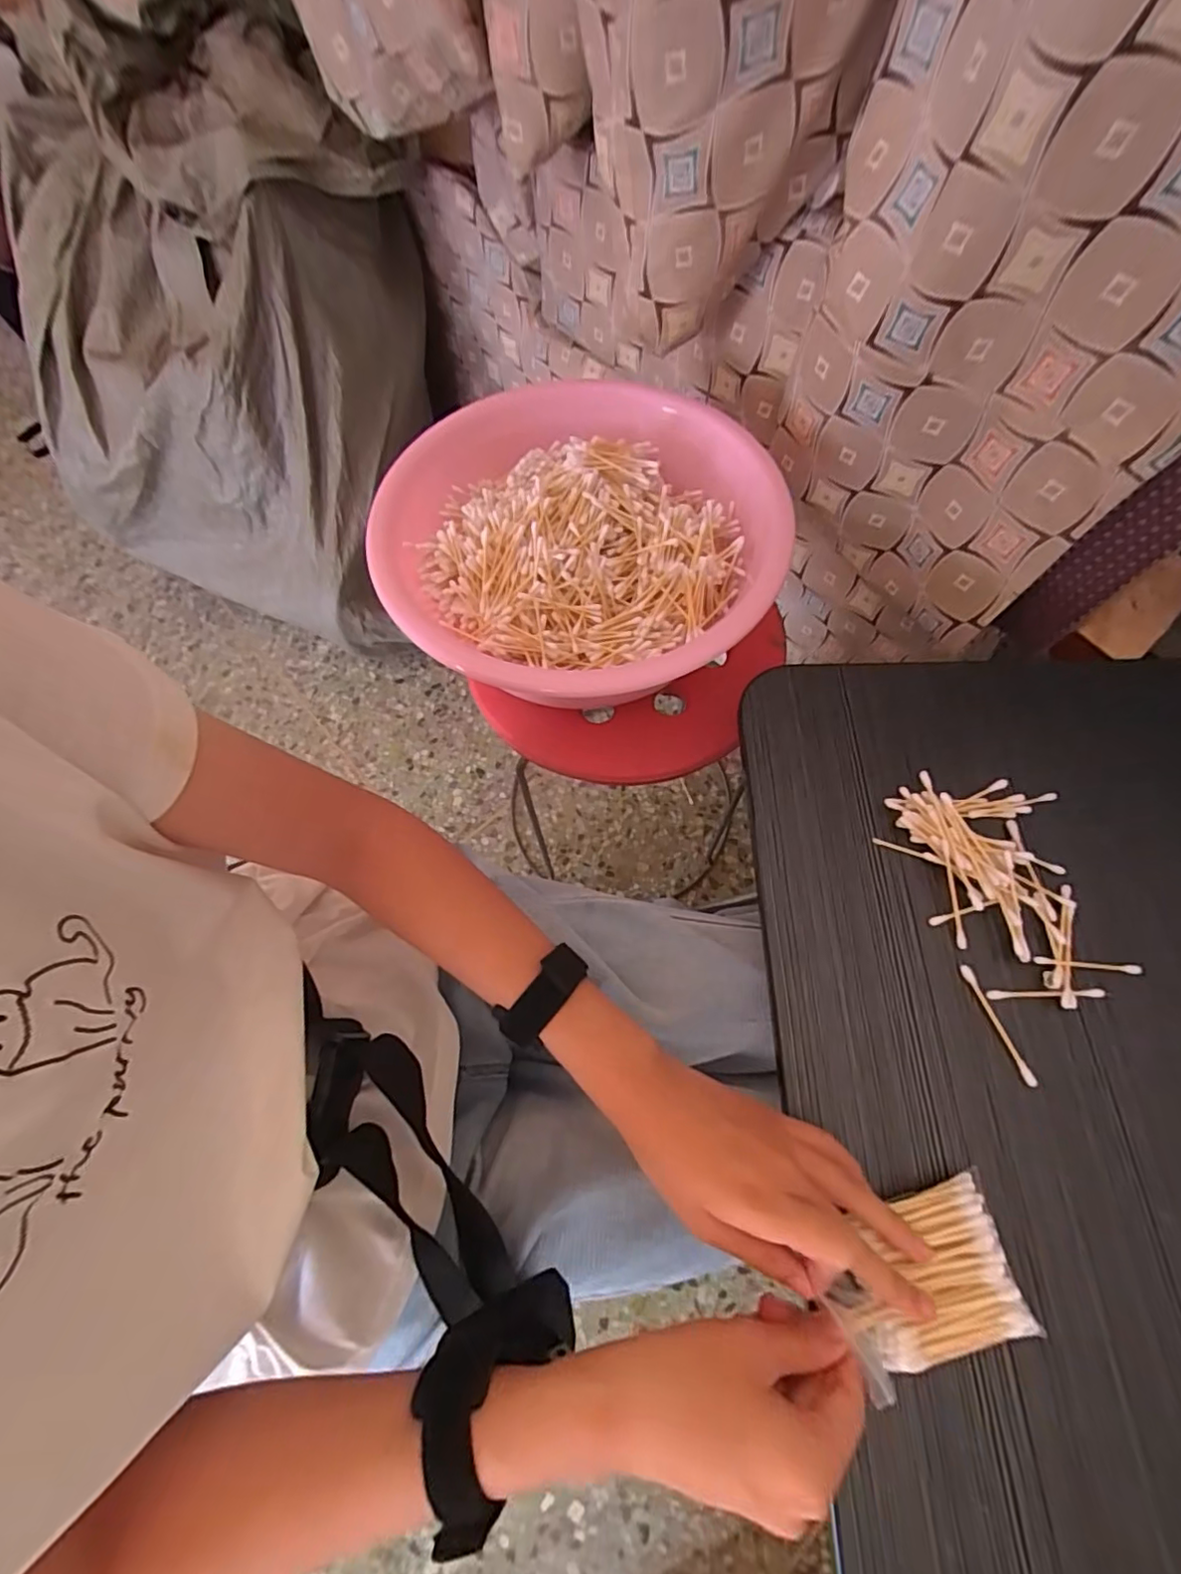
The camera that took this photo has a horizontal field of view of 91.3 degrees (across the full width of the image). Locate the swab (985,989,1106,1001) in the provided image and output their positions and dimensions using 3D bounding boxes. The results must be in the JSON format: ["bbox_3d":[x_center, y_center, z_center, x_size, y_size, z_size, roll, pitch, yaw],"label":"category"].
[{"bbox_3d":[0.282,0.127,0.355,0.071,0.004,0.006,-2,67,2],"label":"swab"}]

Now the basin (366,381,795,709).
[{"bbox_3d":[-0.016,-0.216,0.512,0.351,0.082,0.341,-1,67,2],"label":"basin"}]

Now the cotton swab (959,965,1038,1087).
[{"bbox_3d":[0.248,0.144,0.351,0.007,0.004,0.070,-18,67,-5],"label":"cotton swab"}]

